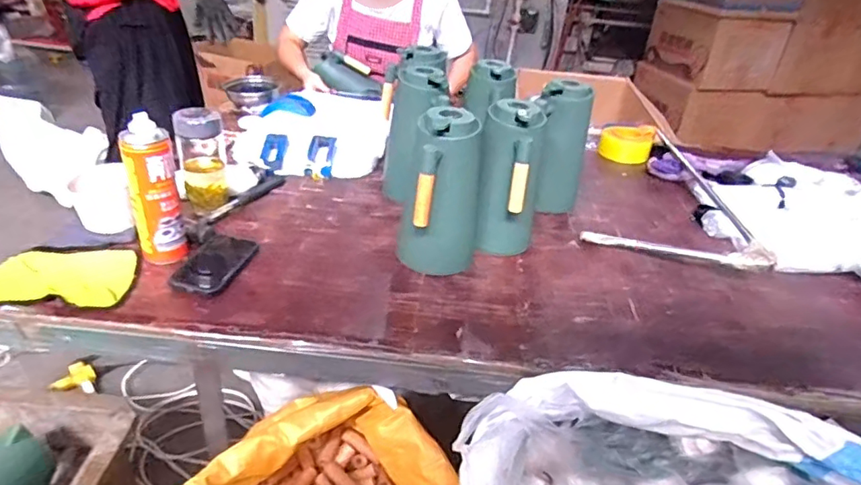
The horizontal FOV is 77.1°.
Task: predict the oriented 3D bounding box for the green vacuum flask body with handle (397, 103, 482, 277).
[{"bbox_3d":[0.021,-0.060,0.845,0.121,0.253,0.122,10,31,5],"label":"green vacuum flask body with handle"}]

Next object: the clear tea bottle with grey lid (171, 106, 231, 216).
[{"bbox_3d":[-0.400,-0.142,0.955,0.080,0.178,0.067,-9,34,-25],"label":"clear tea bottle with grey lid"}]

